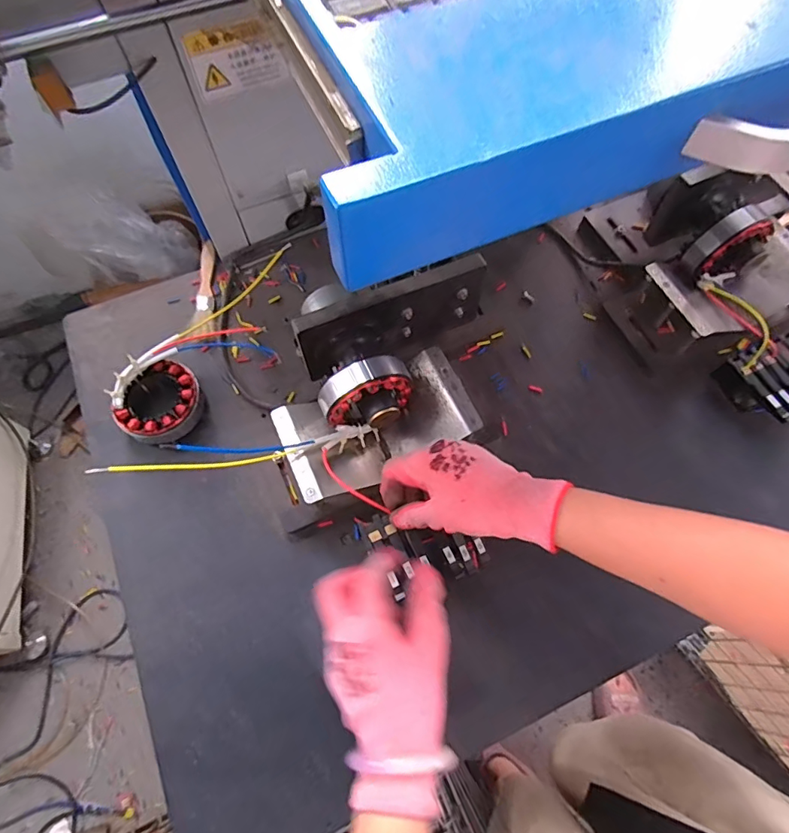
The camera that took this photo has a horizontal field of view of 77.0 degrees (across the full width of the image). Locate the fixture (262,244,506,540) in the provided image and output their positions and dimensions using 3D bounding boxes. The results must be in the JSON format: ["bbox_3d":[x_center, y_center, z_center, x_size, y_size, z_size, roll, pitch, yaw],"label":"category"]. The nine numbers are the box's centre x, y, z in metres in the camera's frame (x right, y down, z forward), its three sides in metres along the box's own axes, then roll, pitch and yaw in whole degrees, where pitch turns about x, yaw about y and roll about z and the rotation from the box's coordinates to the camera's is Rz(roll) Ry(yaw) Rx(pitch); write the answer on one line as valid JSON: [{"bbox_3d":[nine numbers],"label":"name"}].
[{"bbox_3d":[-0.006,-0.031,0.488,0.256,0.129,0.214,-17,67,-7],"label":"fixture"}]

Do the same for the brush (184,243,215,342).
[{"bbox_3d":[-0.229,-0.149,0.596,0.023,0.021,0.142,-6,66,-2],"label":"brush"}]

